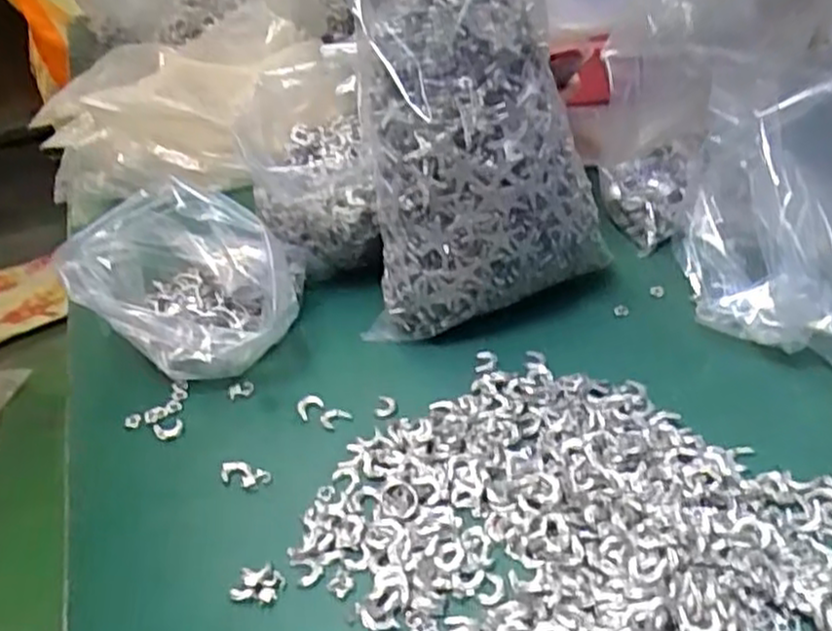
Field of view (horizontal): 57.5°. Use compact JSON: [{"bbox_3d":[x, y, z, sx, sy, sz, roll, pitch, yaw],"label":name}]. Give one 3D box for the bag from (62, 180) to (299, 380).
[{"bbox_3d":[-0.162,-0.024,0.547,0.149,0.109,0.118,-3,35,7],"label":"bag"}]

